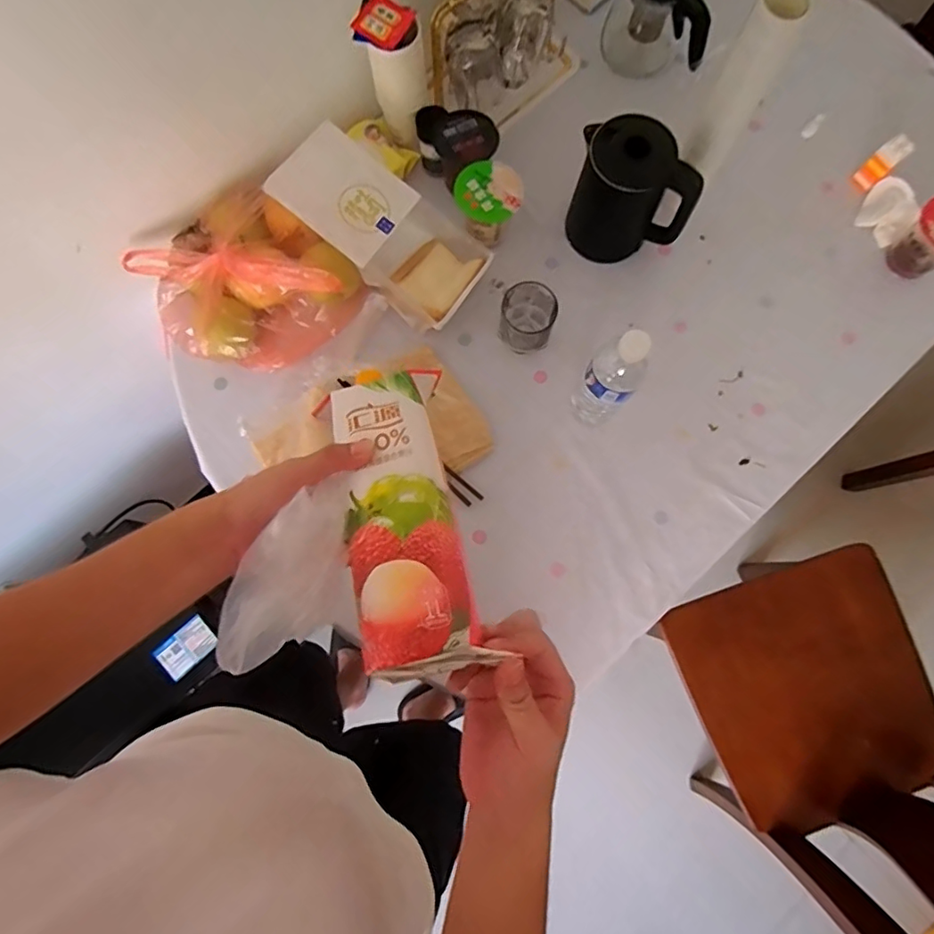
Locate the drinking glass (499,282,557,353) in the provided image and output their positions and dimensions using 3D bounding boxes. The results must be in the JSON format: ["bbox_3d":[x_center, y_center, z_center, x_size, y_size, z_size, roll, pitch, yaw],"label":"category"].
[{"bbox_3d":[0.085,-0.207,0.785,0.074,0.073,0.077,0,79,0],"label":"drinking glass"}]

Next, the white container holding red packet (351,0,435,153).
[{"bbox_3d":[-0.100,-0.551,0.798,0.089,0.179,0.080,-6,79,-1],"label":"white container holding red packet"}]

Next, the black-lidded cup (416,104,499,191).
[{"bbox_3d":[-0.016,-0.466,0.825,0.095,0.092,0.127,-36,81,-6],"label":"black-lidded cup"}]

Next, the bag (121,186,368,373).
[{"bbox_3d":[-0.299,-0.246,0.772,0.240,0.093,0.236,41,82,8],"label":"bag"}]

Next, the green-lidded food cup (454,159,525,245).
[{"bbox_3d":[0.031,-0.369,0.807,0.089,0.093,0.088,0,79,0],"label":"green-lidded food cup"}]

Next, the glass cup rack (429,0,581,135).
[{"bbox_3d":[0.053,-0.635,0.815,0.146,0.200,0.231,43,82,8],"label":"glass cup rack"}]

